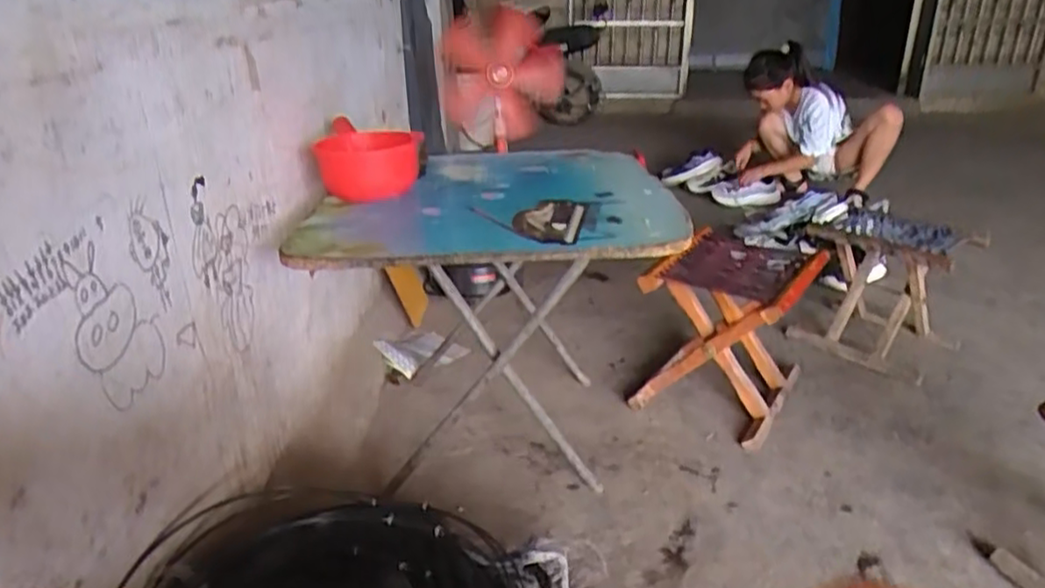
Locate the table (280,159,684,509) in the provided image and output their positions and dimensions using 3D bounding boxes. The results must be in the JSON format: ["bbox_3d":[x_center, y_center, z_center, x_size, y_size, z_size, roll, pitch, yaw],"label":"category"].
[{"bbox_3d":[-0.050,0.008,1.257,0.547,0.454,0.636,-1,24,0],"label":"table"}]

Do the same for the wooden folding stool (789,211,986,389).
[{"bbox_3d":[0.850,-0.020,1.620,0.324,0.282,0.325,-18,30,-33],"label":"wooden folding stool"}]

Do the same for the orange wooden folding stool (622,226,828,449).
[{"bbox_3d":[0.418,0.069,1.402,0.279,0.301,0.306,16,29,30],"label":"orange wooden folding stool"}]

